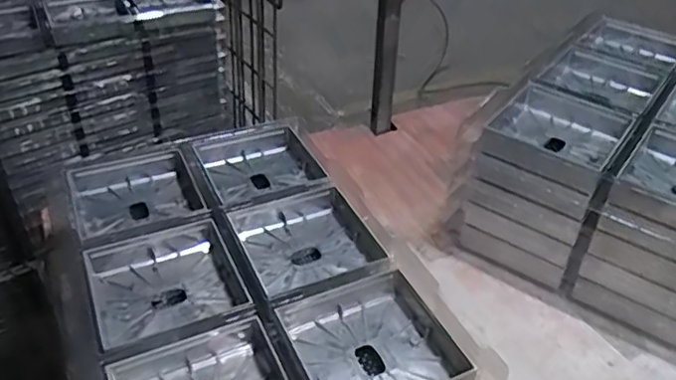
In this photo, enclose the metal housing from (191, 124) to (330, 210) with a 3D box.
[{"bbox_3d":[-0.094,-0.022,0.759,0.139,0.050,0.156,-15,41,-22],"label":"metal housing"}]

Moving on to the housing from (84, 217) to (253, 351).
[{"bbox_3d":[-0.165,0.095,0.593,0.139,0.046,0.144,-15,41,-22],"label":"housing"}]

